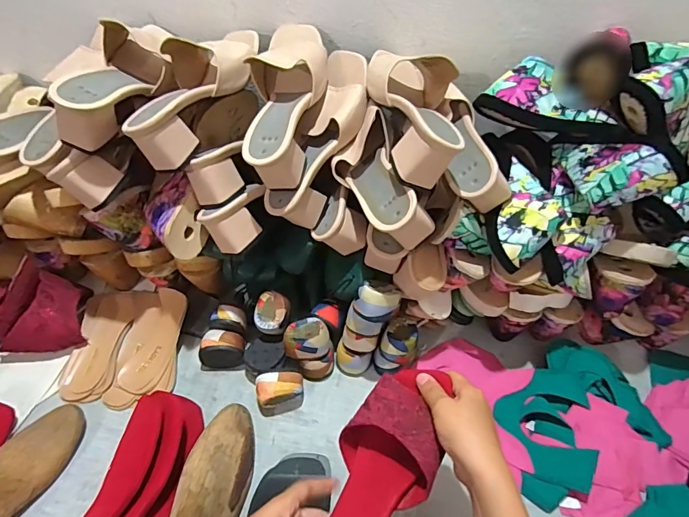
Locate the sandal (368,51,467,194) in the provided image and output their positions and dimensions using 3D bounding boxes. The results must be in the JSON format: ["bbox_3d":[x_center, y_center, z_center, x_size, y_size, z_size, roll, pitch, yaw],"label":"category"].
[{"bbox_3d":[0.077,-0.175,0.517,0.100,0.080,0.212,3,48,-1],"label":"sandal"}]

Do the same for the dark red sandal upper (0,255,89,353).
[{"bbox_3d":[-0.427,0.072,0.621,0.097,0.089,0.103,-10,52,-11],"label":"dark red sandal upper"}]

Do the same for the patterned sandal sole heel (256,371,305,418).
[{"bbox_3d":[-0.087,0.177,0.585,0.065,0.041,0.043,-3,51,-5],"label":"patterned sandal sole heel"}]

